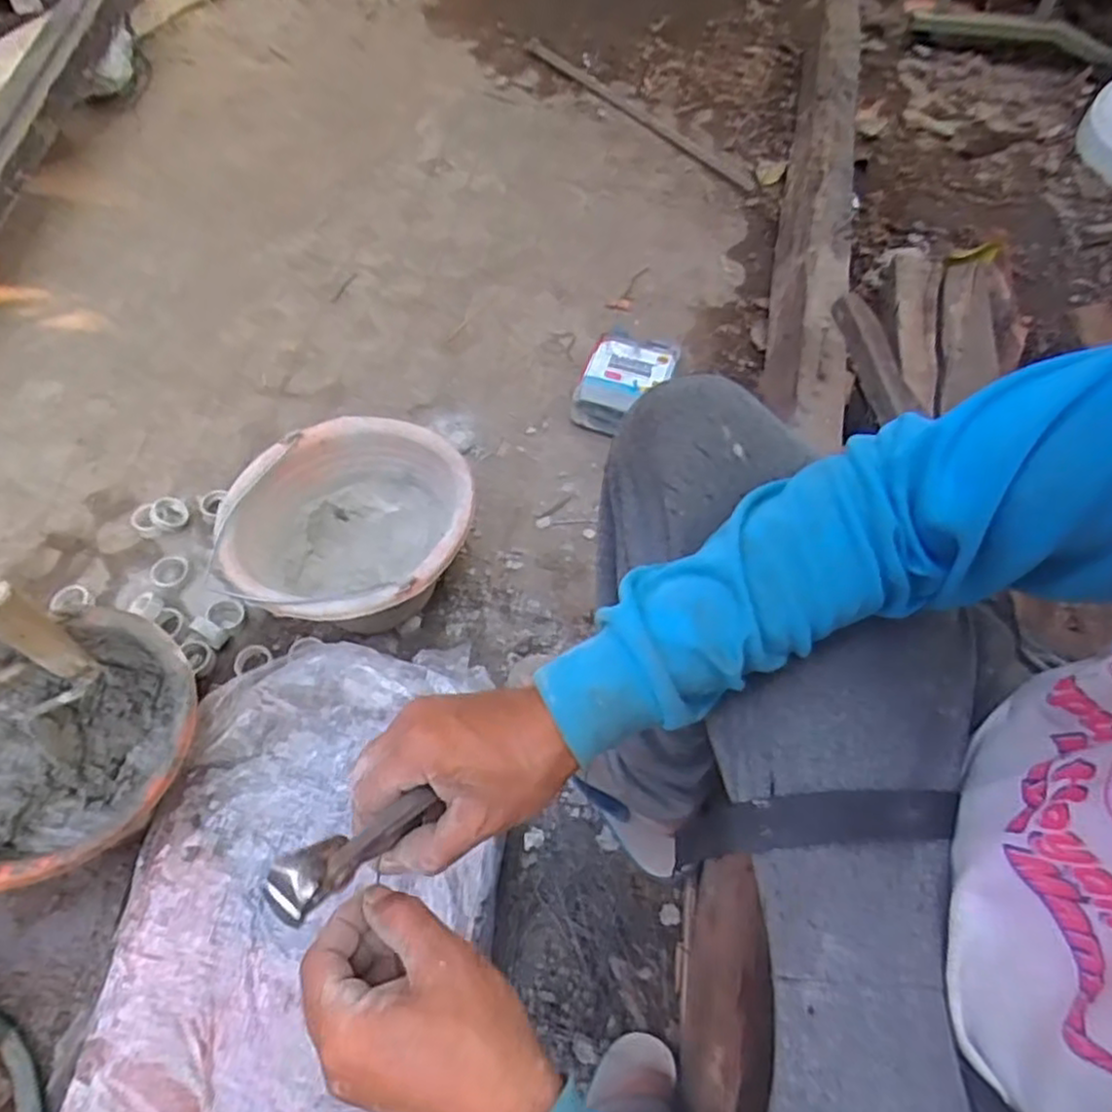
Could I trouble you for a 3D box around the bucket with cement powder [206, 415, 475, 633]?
[{"bbox_3d":[-0.229,-0.017,0.828,0.253,0.137,0.240,1,60,-1],"label":"bucket with cement powder"}]

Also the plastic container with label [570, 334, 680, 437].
[{"bbox_3d":[0.100,-0.244,1.059,0.125,0.079,0.132,18,60,7],"label":"plastic container with label"}]

